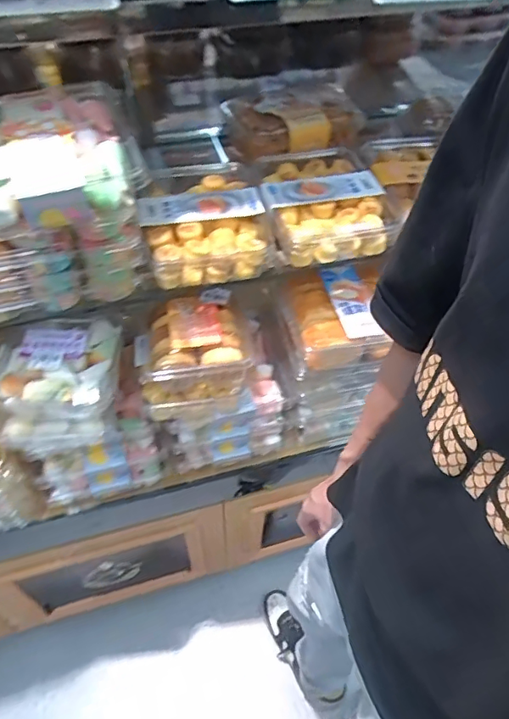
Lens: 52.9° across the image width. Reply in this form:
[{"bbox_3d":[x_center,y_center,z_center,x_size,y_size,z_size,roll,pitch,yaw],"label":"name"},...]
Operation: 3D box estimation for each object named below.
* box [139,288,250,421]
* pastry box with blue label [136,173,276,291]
[{"bbox_3d":[-0.091,-0.007,0.740,0.151,0.096,0.139,-11,51,-10],"label":"box"},{"bbox_3d":[-0.068,-0.177,0.698,0.171,0.061,0.183,-14,52,-13],"label":"pastry box with blue label"}]

